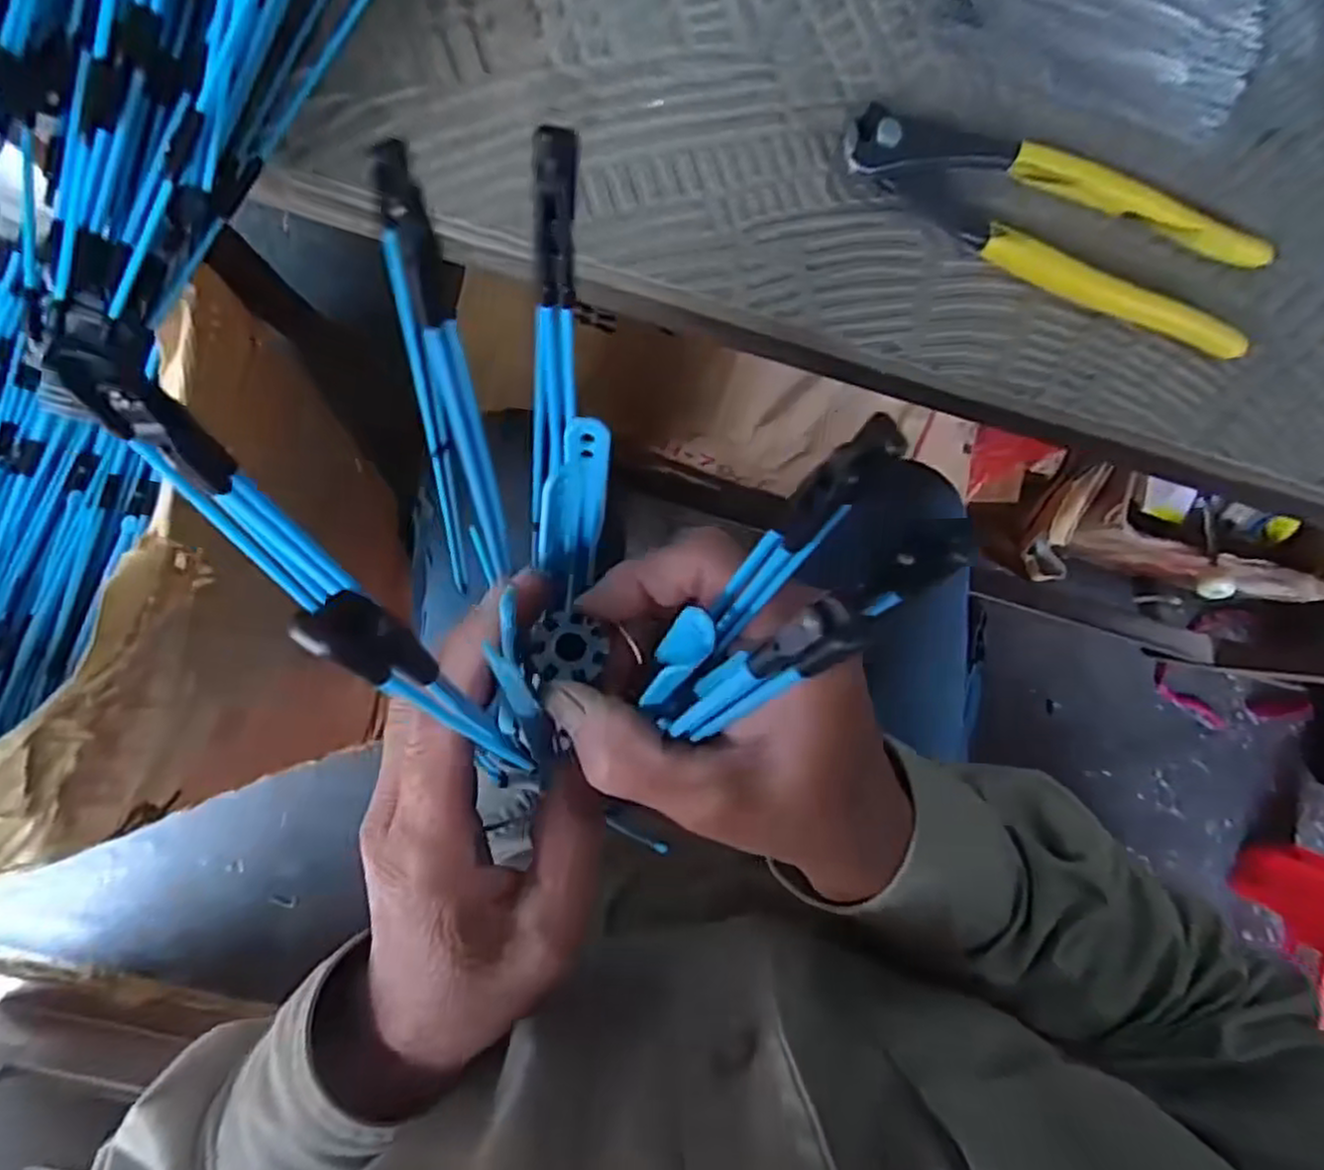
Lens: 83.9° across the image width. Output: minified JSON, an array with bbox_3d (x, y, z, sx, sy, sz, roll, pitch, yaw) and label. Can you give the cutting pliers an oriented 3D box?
[{"bbox_3d":[0.143,-0.131,0.270,0.160,0.015,0.046,17,88,-5],"label":"cutting pliers"}]

